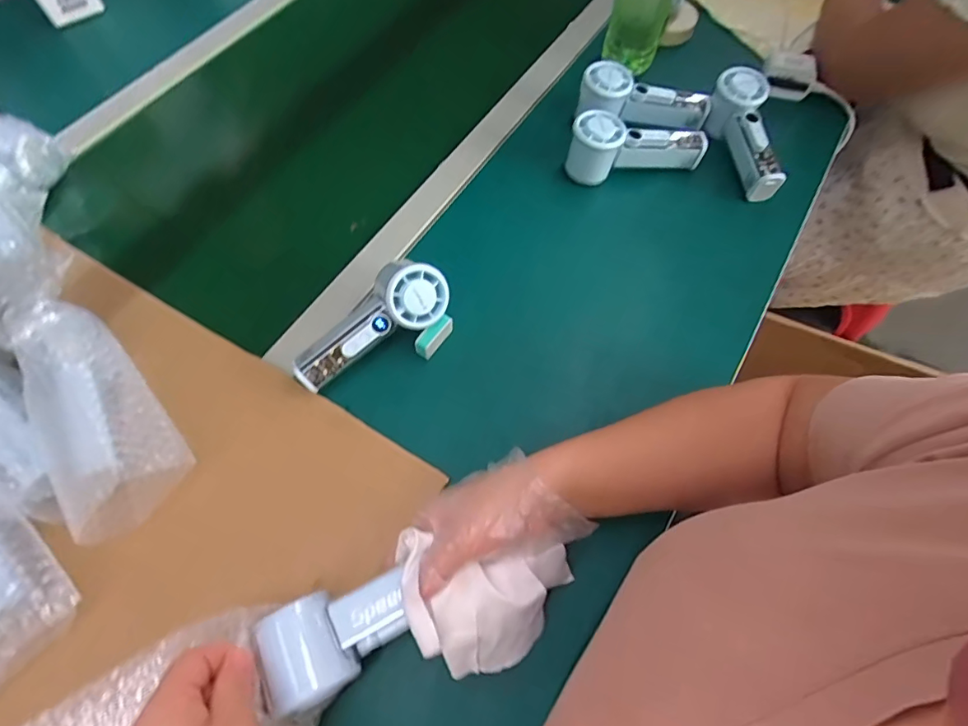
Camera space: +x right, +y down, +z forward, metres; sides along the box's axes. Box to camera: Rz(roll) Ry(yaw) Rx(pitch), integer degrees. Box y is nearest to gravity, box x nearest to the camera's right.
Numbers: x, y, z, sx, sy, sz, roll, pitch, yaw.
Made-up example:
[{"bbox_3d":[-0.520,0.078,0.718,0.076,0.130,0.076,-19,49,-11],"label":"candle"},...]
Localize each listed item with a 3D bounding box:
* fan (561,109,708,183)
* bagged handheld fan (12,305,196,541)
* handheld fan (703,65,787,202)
[{"bbox_3d":[0.172,-0.247,0.573,0.155,0.063,0.049,-9,63,-3],"label":"fan"},{"bbox_3d":[-0.310,0.034,0.405,0.094,0.061,0.193,-30,79,-14],"label":"bagged handheld fan"},{"bbox_3d":[0.305,-0.261,0.589,0.058,0.063,0.155,-9,77,-3],"label":"handheld fan"}]

